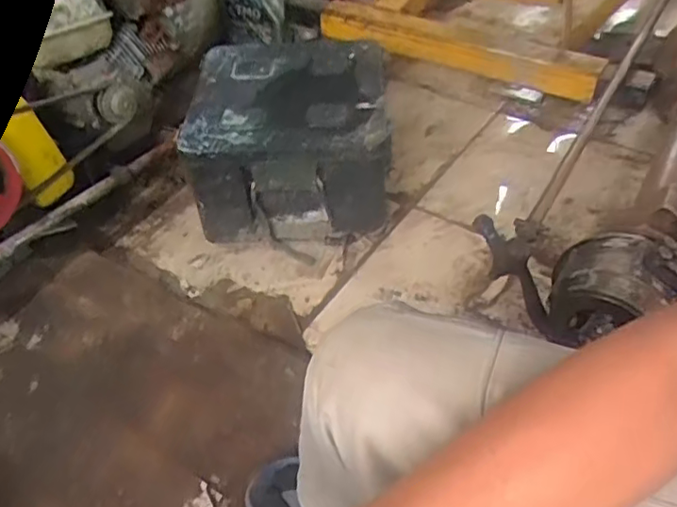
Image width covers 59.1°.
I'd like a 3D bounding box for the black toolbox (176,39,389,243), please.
[{"bbox_3d":[-0.085,-0.213,1.168,0.353,0.263,0.331,0,46,4],"label":"black toolbox"}]

